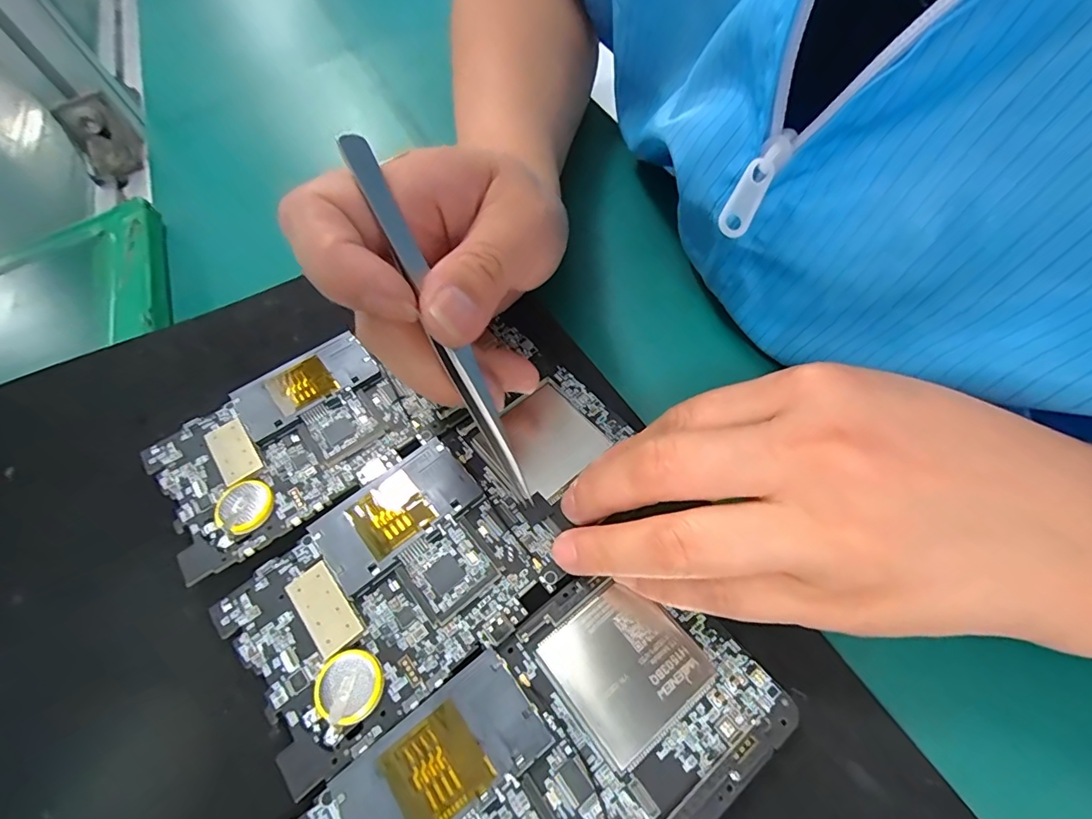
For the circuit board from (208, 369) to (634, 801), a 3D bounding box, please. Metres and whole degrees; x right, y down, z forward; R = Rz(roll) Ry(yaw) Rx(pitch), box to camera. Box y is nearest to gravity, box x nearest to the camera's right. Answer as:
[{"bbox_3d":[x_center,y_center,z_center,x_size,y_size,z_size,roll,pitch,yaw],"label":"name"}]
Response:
[{"bbox_3d":[-0.034,0.045,0.182,0.150,0.005,0.073,-37,64,-18],"label":"circuit board"}]

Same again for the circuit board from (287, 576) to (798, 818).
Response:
[{"bbox_3d":[-0.008,0.109,0.141,0.151,0.009,0.072,-37,62,-13],"label":"circuit board"}]

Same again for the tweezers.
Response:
[{"bbox_3d":[-0.032,-0.023,0.159,0.008,0.123,0.004,-28,17,-14],"label":"tweezers"}]

